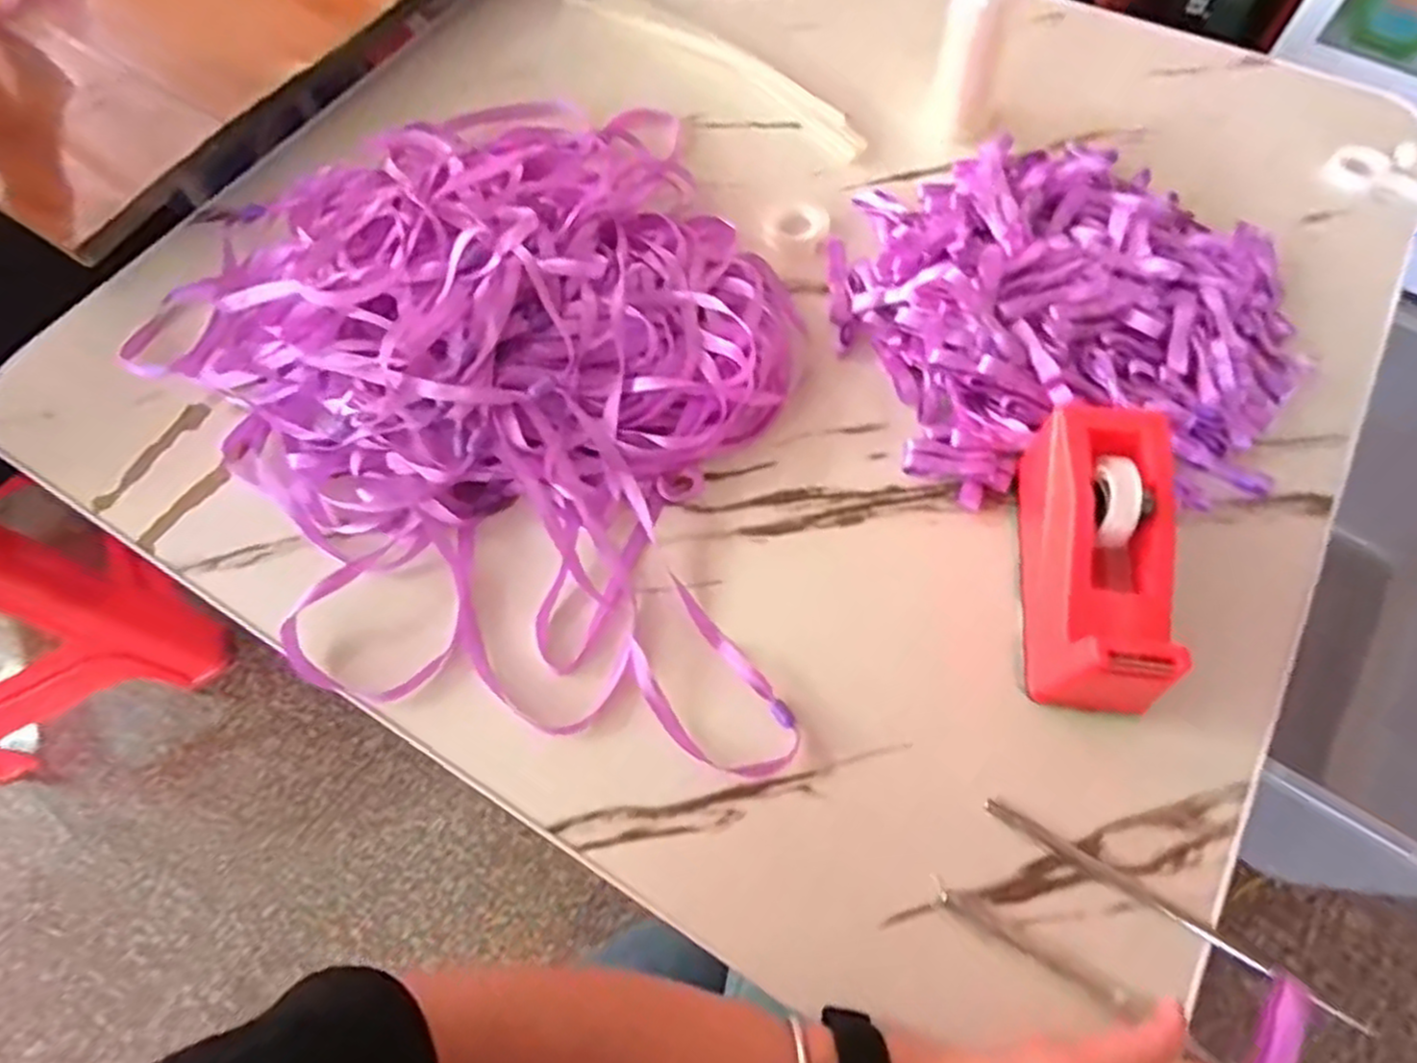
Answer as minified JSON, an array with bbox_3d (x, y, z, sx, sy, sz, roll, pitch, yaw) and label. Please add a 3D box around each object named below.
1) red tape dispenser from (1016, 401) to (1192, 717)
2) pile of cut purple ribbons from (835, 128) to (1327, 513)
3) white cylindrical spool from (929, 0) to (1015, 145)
[{"bbox_3d":[0.205,0.013,0.383,0.061,0.064,0.149,5,65,5],"label":"red tape dispenser"},{"bbox_3d":[0.235,-0.147,0.471,0.277,0.050,0.267,-1,65,2],"label":"pile of cut purple ribbons"},{"bbox_3d":[0.192,-0.346,0.533,0.045,0.108,0.040,15,66,9],"label":"white cylindrical spool"}]

